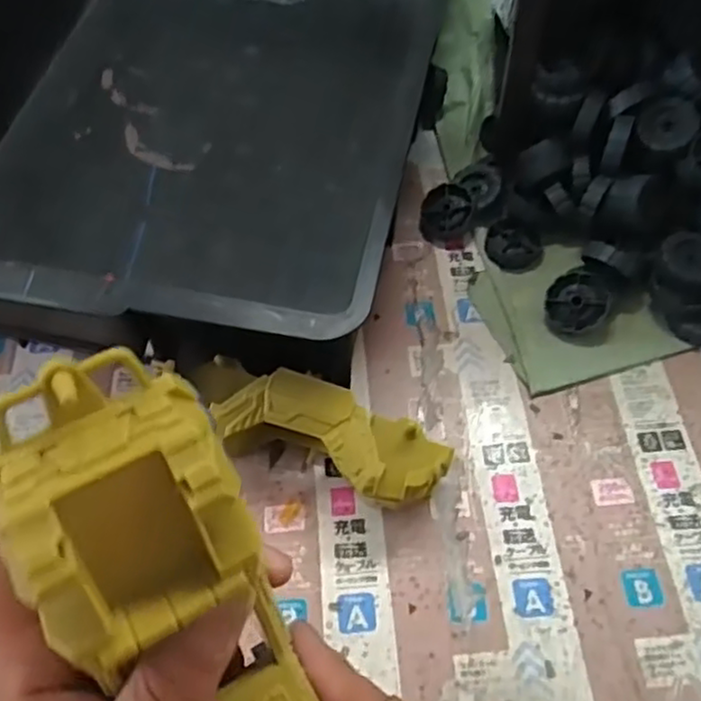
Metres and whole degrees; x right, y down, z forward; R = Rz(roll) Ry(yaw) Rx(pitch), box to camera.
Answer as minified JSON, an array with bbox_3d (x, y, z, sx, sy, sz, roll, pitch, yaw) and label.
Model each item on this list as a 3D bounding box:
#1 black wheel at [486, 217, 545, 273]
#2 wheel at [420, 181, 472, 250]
[{"bbox_3d":[0.116,-0.074,0.504,0.040,0.013,0.040,-2,59,3],"label":"black wheel"},{"bbox_3d":[0.069,-0.097,0.512,0.036,0.023,0.039,-2,59,3],"label":"wheel"}]

